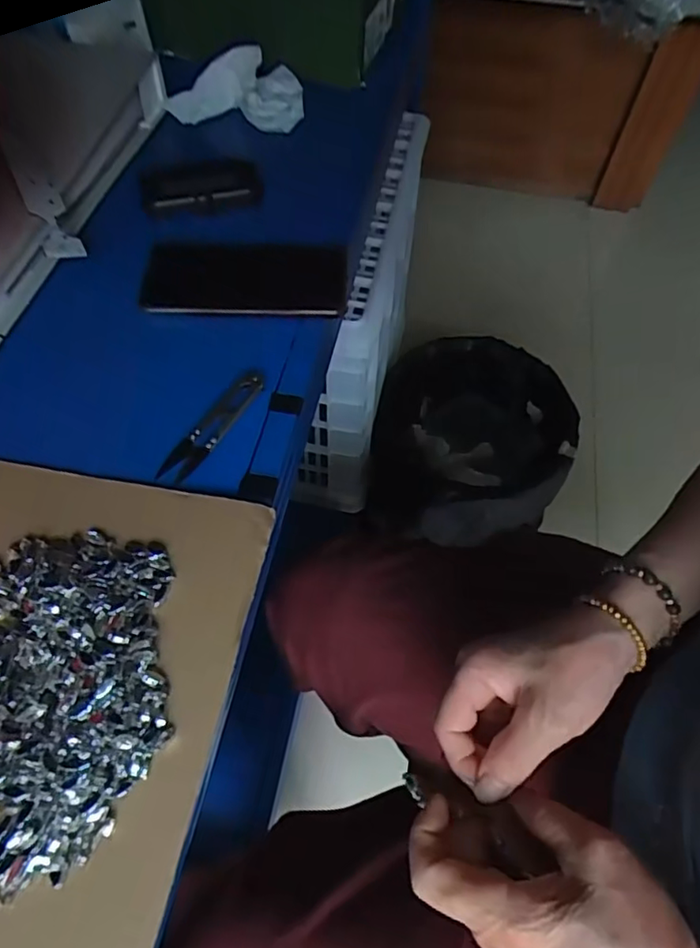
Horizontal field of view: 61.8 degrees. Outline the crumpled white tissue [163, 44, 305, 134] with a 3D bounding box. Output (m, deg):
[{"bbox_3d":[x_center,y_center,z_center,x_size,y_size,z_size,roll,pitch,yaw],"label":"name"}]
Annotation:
[{"bbox_3d":[-0.115,-0.406,0.602,0.138,0.053,0.089,6,59,1],"label":"crumpled white tissue"}]

